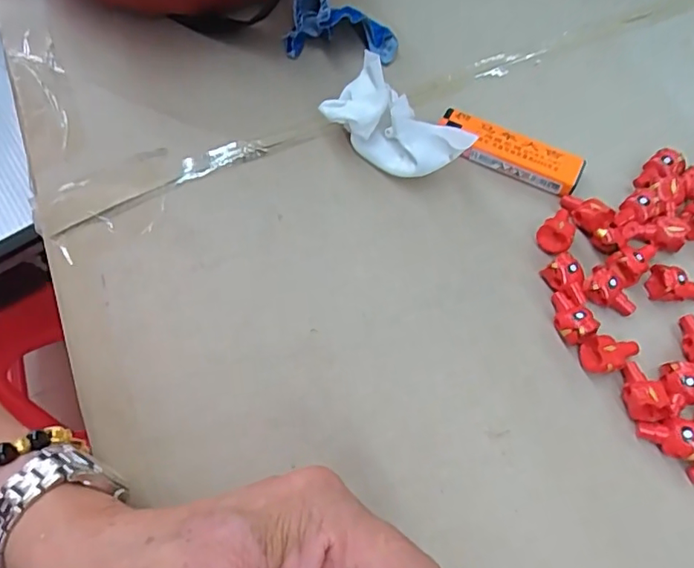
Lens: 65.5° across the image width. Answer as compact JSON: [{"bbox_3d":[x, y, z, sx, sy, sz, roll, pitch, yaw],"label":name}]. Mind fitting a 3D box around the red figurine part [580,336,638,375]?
[{"bbox_3d":[0.121,0.031,0.245,0.027,0.015,0.015,-16,63,-4],"label":"red figurine part"}]

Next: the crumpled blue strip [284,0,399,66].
[{"bbox_3d":[-0.002,-0.162,0.341,0.069,0.042,0.027,10,64,-6],"label":"crumpled blue strip"}]

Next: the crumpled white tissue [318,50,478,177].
[{"bbox_3d":[0.026,-0.081,0.285,0.075,0.044,0.030,34,70,19],"label":"crumpled white tissue"}]

